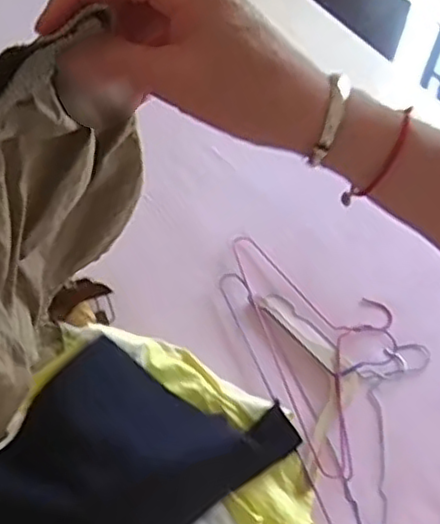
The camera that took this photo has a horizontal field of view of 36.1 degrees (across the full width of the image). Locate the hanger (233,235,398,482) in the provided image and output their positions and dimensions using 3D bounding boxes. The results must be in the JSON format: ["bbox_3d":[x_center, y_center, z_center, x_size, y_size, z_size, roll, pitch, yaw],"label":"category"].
[{"bbox_3d":[0.170,0.110,1.017,0.201,0.024,0.399,-14,62,-9],"label":"hanger"}]

